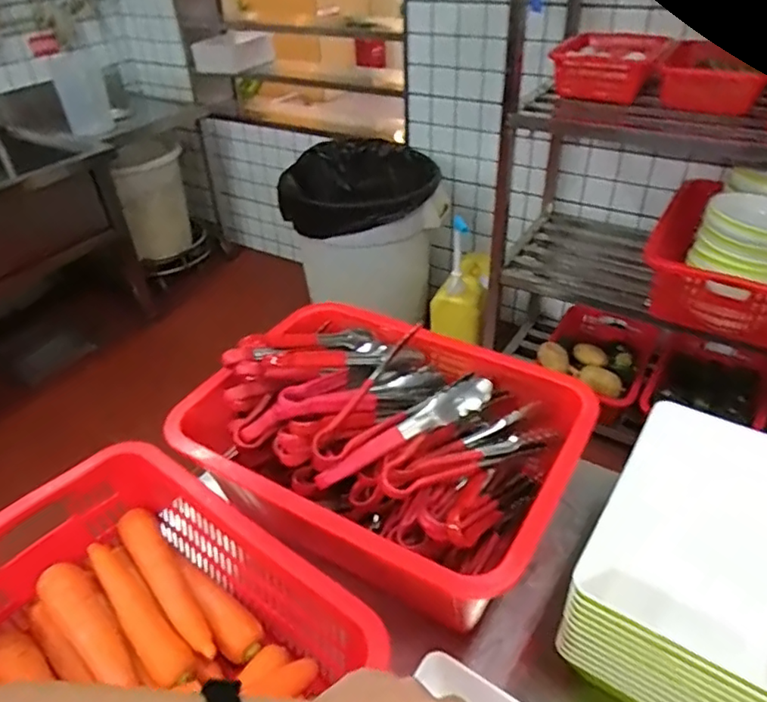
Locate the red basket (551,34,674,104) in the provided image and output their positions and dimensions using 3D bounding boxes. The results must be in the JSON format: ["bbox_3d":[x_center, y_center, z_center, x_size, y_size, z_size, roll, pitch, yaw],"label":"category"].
[{"bbox_3d":[0.581,-0.739,1.523,0.267,0.097,0.326,14,41,21],"label":"red basket"}]

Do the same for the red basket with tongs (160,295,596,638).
[{"bbox_3d":[0.011,0.099,0.770,0.459,0.191,0.343,19,43,27],"label":"red basket with tongs"}]

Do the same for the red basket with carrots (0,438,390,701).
[{"bbox_3d":[-0.238,0.309,0.598,0.444,0.146,0.310,23,45,31],"label":"red basket with carrots"}]

